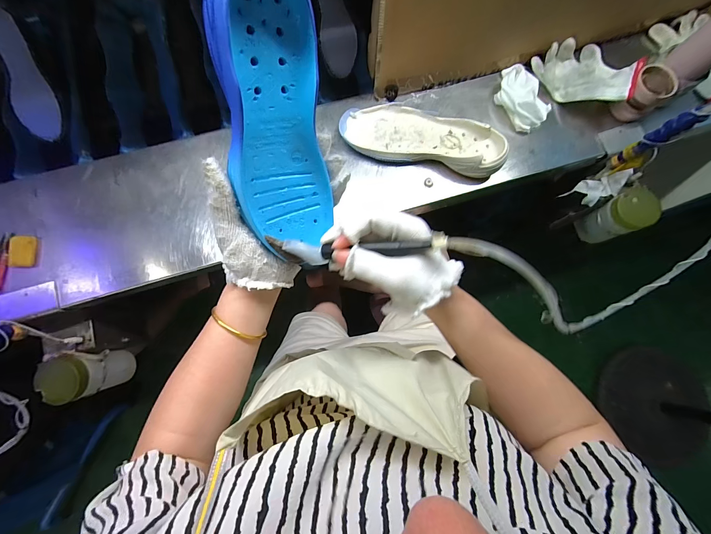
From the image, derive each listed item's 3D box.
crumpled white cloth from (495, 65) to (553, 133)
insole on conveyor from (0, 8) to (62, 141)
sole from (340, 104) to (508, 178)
[{"bbox_3d":[0.299,-0.308,0.571,0.079,0.035,0.120,-37,81,-8],"label":"crumpled white cloth"},{"bbox_3d":[-0.604,-0.348,0.579,0.062,0.017,0.208,-14,111,-26],"label":"insole on conveyor"},{"bbox_3d":[0.114,-0.224,0.546,0.278,0.043,0.103,13,78,2],"label":"sole"}]

